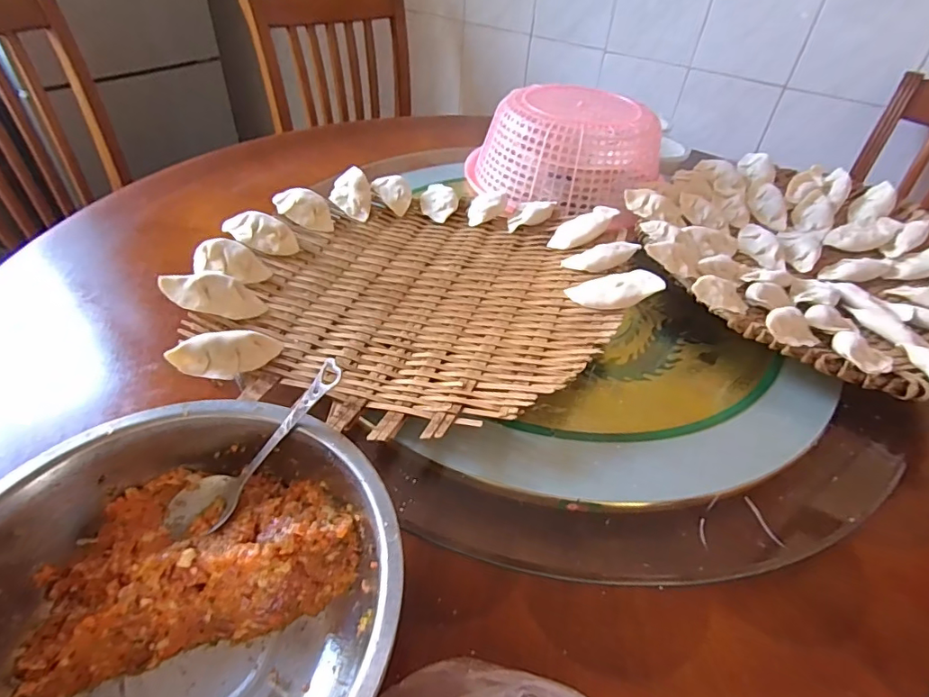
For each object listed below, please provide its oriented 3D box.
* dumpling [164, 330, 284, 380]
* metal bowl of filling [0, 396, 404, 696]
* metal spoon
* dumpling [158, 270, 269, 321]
[{"bbox_3d":[-0.178,0.006,0.380,0.076,0.026,0.033,-15,46,-22],"label":"dumpling"},{"bbox_3d":[-0.151,0.147,0.268,0.223,0.085,0.224,3,42,-3],"label":"metal bowl of filling"},{"bbox_3d":[-0.131,0.062,0.319,0.144,0.021,0.039,-46,54,5],"label":"metal spoon"},{"bbox_3d":[-0.208,-0.046,0.419,0.079,0.021,0.033,14,38,-24],"label":"dumpling"}]

